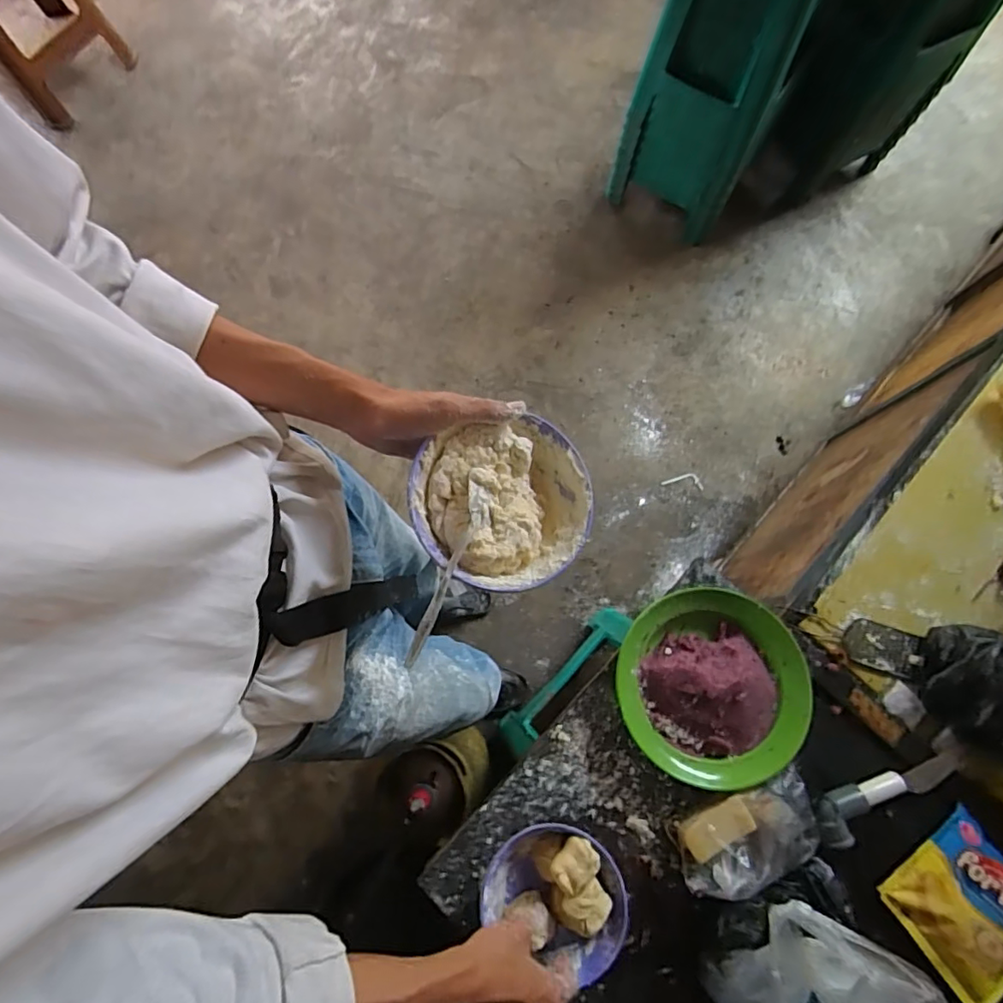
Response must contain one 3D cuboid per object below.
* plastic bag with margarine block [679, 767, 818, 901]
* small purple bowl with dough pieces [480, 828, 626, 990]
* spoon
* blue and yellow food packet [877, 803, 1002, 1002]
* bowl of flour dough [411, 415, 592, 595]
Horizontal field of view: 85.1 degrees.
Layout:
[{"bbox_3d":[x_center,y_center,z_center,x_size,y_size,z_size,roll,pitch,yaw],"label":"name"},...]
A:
[{"bbox_3d":[0.264,0.355,0.580,0.157,0.039,0.087,-19,78,-4],"label":"plastic bag with margarine block"},{"bbox_3d":[0.059,0.410,0.571,0.142,0.068,0.128,35,80,7],"label":"small purple bowl with dough pieces"},{"bbox_3d":[-0.033,0.047,0.403,0.024,0.033,0.150,16,78,3],"label":"spoon"},{"bbox_3d":[0.493,0.428,0.575,0.136,0.026,0.126,-35,80,-7],"label":"blue and yellow food packet"},{"bbox_3d":[0.003,0.004,0.448,0.140,0.061,0.132,0,77,0],"label":"bowl of flour dough"}]

